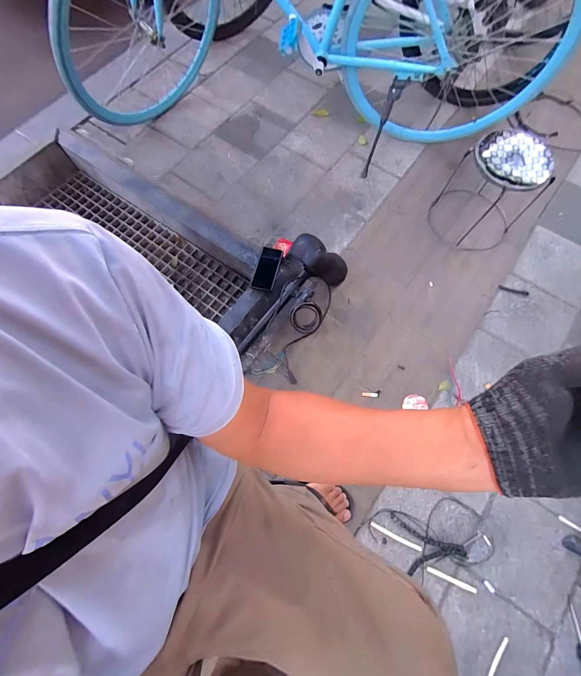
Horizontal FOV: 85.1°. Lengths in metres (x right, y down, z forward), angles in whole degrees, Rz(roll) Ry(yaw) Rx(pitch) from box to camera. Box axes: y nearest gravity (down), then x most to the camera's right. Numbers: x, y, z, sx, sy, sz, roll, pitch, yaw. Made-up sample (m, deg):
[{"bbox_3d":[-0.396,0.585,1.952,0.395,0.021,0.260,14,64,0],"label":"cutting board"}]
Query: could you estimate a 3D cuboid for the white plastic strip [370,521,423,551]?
[{"bbox_3d":[0.277,0.520,0.830,0.139,0.004,0.012,24,64,8],"label":"white plastic strip"}]

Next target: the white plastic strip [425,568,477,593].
[{"bbox_3d":[0.405,0.611,0.798,0.125,0.004,0.013,21,73,8],"label":"white plastic strip"}]

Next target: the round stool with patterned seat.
[{"bbox_3d":[0.661,-0.492,1.032,0.292,0.300,0.300,0,71,1],"label":"round stool with patterned seat"}]

